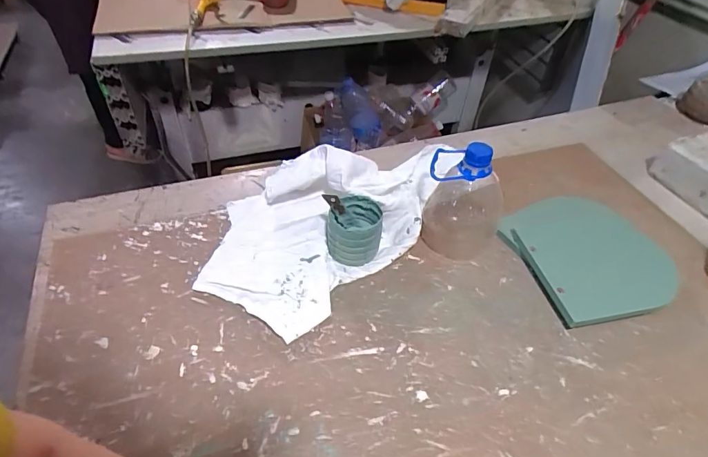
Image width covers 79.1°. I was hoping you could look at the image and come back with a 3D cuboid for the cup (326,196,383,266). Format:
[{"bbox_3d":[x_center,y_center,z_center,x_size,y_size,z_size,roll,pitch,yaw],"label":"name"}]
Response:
[{"bbox_3d":[0.000,0.002,0.526,0.064,0.064,0.057,5,46,0],"label":"cup"}]

